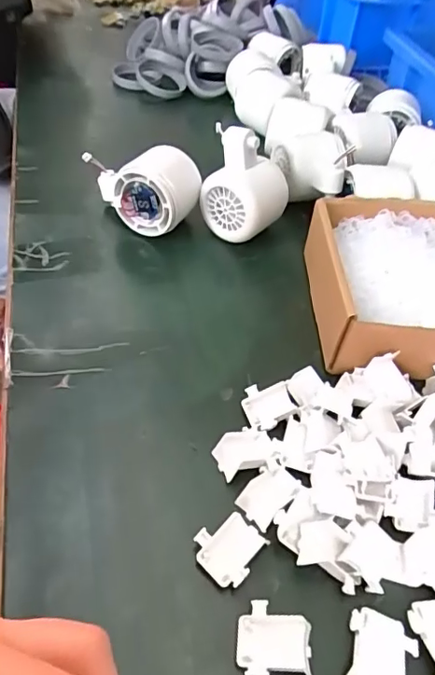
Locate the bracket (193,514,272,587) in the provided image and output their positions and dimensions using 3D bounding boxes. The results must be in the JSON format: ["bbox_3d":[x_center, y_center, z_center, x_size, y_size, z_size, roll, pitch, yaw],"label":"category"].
[{"bbox_3d":[0.006,0.102,0.253,0.029,0.012,0.029,-33,60,-31],"label":"bracket"}]

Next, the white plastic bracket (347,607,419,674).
[{"bbox_3d":[0.073,0.140,0.231,0.029,0.004,0.033,14,48,5],"label":"white plastic bracket"}]

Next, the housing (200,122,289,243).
[{"bbox_3d":[0.021,-0.122,0.424,0.061,0.085,0.056,26,50,15],"label":"housing"}]

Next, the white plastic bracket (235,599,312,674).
[{"bbox_3d":[0.024,0.133,0.229,0.031,0.012,0.028,4,48,-3],"label":"white plastic bracket"}]

